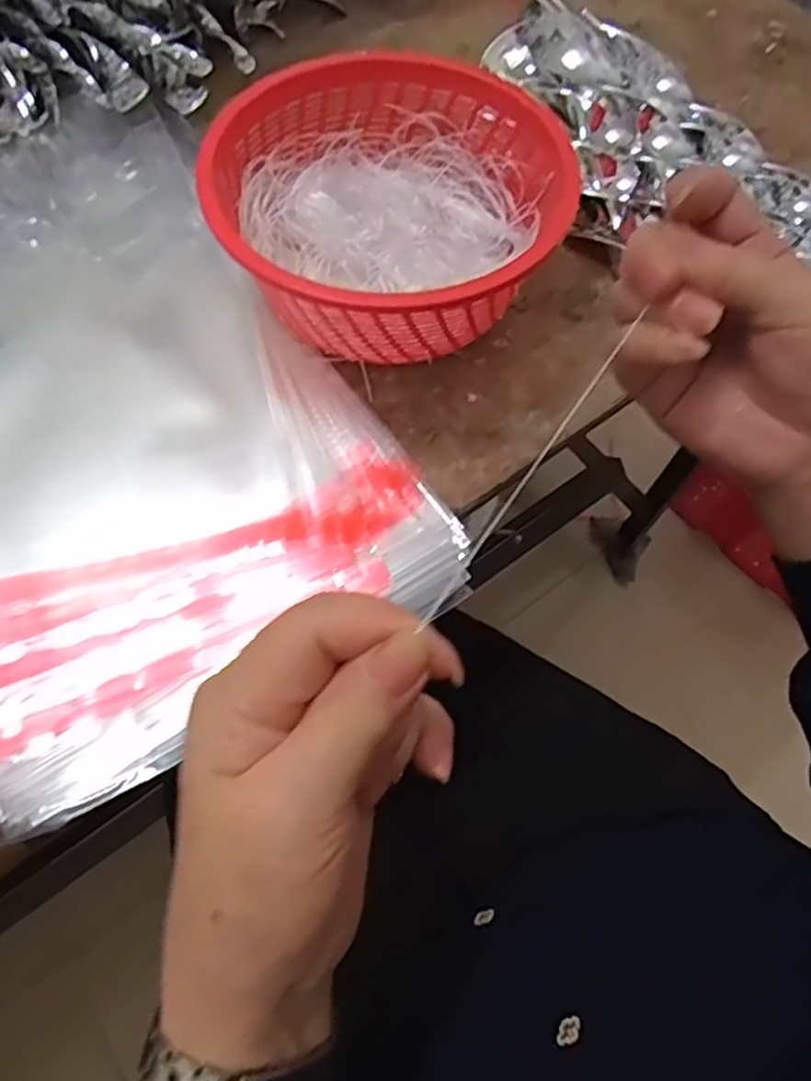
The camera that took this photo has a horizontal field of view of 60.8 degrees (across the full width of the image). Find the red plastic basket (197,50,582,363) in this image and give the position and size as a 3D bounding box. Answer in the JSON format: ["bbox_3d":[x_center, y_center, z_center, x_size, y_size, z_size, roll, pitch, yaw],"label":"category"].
[{"bbox_3d":[-0.009,-0.174,0.364,0.177,0.059,0.173,3,65,-2],"label":"red plastic basket"}]

